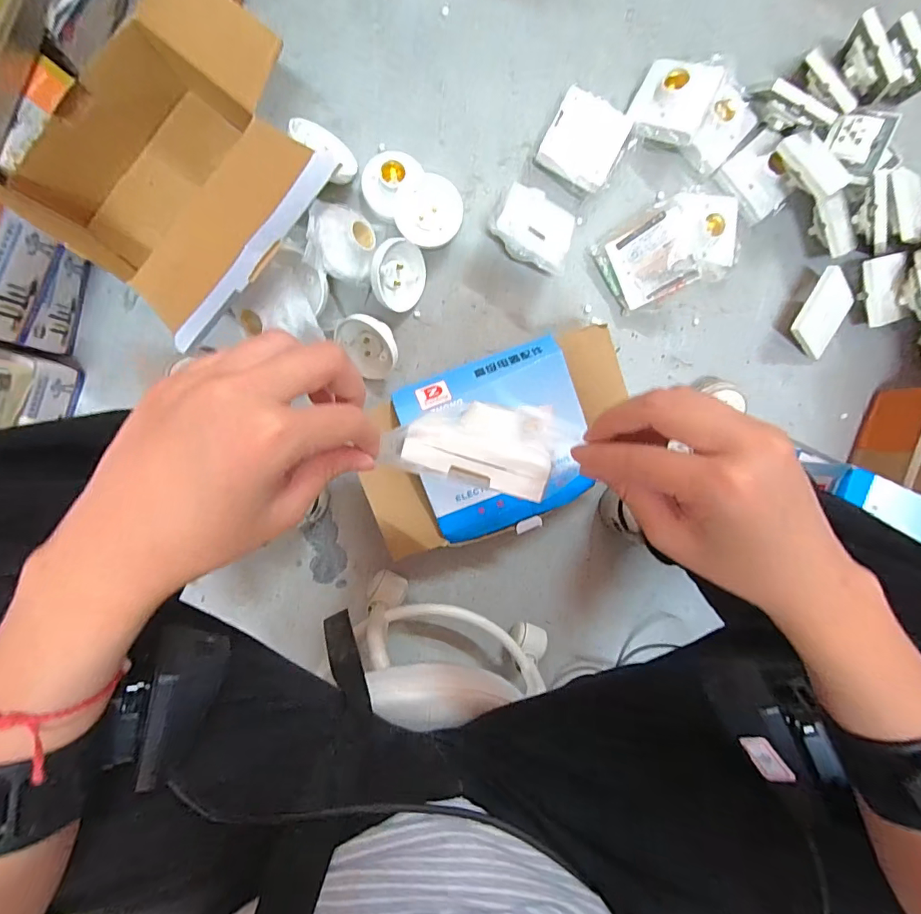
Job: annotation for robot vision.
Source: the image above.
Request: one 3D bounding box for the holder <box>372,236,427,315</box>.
[{"bbox_3d":[-0.075,-0.214,0.535,0.076,0.021,0.075,-25,128,-37],"label":"holder"}]

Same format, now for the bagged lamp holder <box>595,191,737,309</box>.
[{"bbox_3d":[0.276,-0.264,0.570,0.185,0.062,0.109,-31,98,-2],"label":"bagged lamp holder"}]

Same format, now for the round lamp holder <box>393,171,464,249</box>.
[{"bbox_3d":[-0.036,-0.287,0.544,0.074,0.043,0.071,-42,97,1],"label":"round lamp holder"}]

